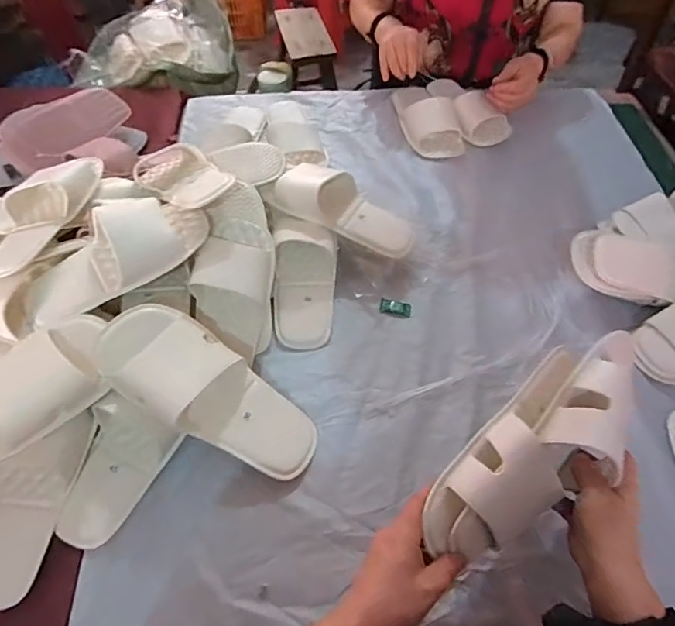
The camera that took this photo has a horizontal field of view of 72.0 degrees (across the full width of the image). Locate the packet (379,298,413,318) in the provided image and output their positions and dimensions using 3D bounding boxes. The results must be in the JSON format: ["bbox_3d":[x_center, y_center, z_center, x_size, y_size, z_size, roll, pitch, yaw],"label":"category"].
[{"bbox_3d":[0.086,-0.007,0.685,0.046,0.007,0.026,13,57,7],"label":"packet"}]

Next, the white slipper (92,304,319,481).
[{"bbox_3d":[-0.144,0.091,0.541,0.273,0.055,0.115,37,61,-12],"label":"white slipper"}]

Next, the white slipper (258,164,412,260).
[{"bbox_3d":[0.006,-0.157,0.705,0.235,0.066,0.091,24,59,-9],"label":"white slipper"}]

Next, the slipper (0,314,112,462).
[{"bbox_3d":[-0.372,0.107,0.506,0.268,0.057,0.119,-33,62,-21],"label":"slipper"}]

